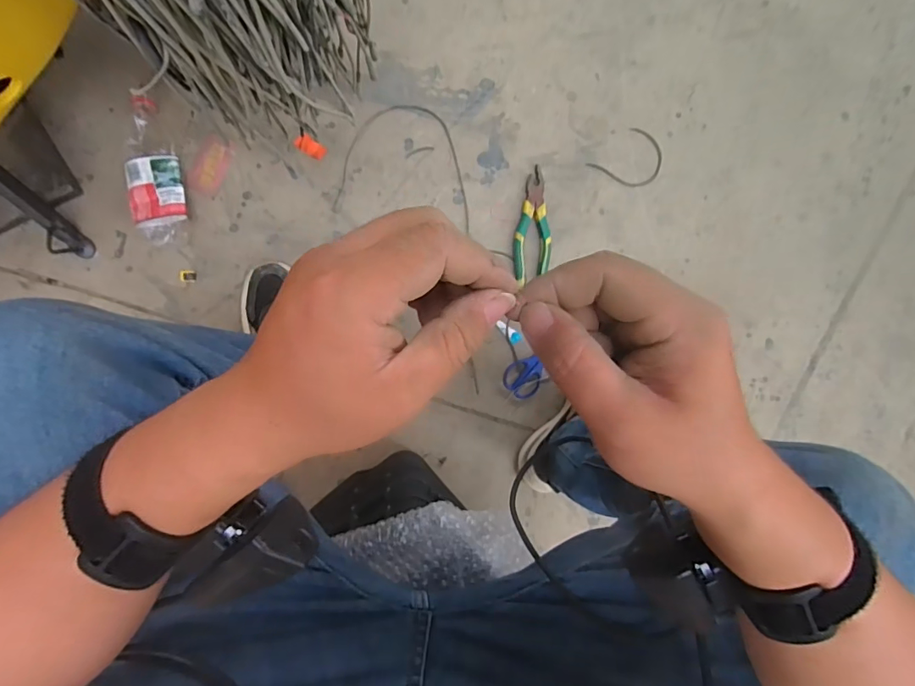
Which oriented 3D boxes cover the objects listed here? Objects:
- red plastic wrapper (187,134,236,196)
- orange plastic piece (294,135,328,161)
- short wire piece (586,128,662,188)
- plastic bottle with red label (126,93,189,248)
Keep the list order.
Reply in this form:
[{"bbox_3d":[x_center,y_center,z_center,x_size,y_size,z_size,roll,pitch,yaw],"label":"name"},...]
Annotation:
[{"bbox_3d":[-0.373,-0.268,0.714,0.048,0.010,0.086,25,89,-2],"label":"red plastic wrapper"},{"bbox_3d":[-0.225,-0.300,0.724,0.046,0.009,0.026,37,88,-7],"label":"orange plastic piece"},{"bbox_3d":[0.293,-0.303,0.798,0.121,0.005,0.091,-42,97,-4],"label":"short wire piece"},{"bbox_3d":[-0.440,-0.250,0.687,0.081,0.043,0.211,-7,92,-7],"label":"plastic bottle with red label"}]

